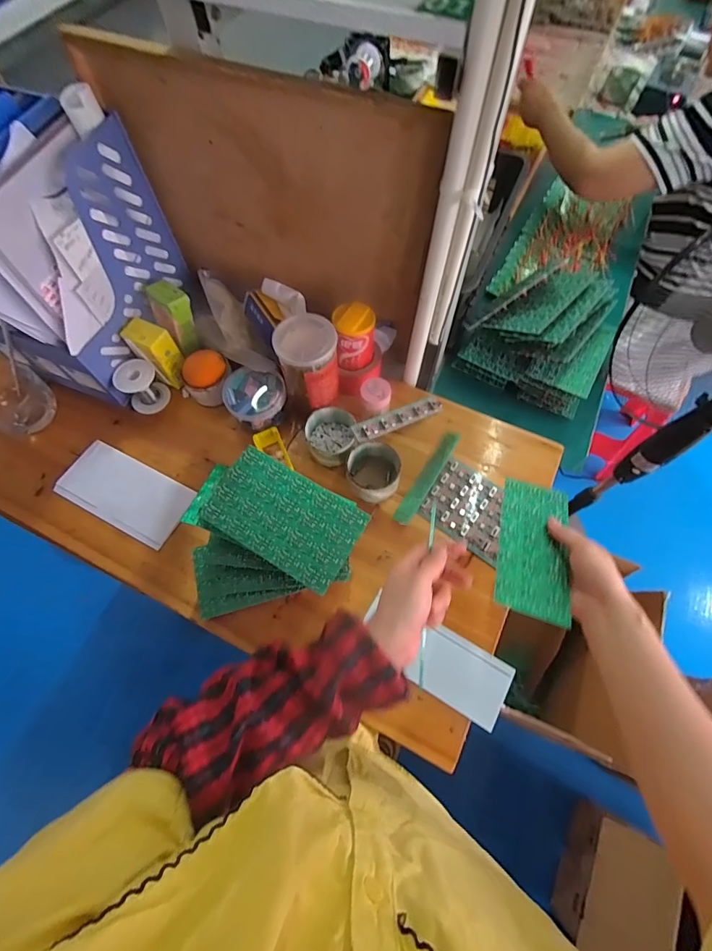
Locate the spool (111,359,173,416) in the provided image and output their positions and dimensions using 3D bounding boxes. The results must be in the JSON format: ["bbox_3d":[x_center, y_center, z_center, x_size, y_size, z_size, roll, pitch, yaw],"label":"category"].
[{"bbox_3d":[-0.364,-0.152,0.697,0.062,0.072,0.064,-1,66,2],"label":"spool"}]

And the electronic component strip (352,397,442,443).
[{"bbox_3d":[0.071,-0.095,0.659,0.167,0.016,0.030,-24,66,-26],"label":"electronic component strip"}]

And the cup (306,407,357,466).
[{"bbox_3d":[-0.040,-0.059,0.648,0.076,0.047,0.089,1,66,3],"label":"cup"}]

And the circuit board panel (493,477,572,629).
[{"bbox_3d":[0.198,0.076,0.459,0.075,0.007,0.169,14,52,8],"label":"circuit board panel"}]

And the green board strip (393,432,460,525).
[{"bbox_3d":[0.111,0.002,0.633,0.027,0.005,0.165,29,78,23],"label":"green board strip"}]

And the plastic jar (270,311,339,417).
[{"bbox_3d":[-0.071,-0.166,0.623,0.087,0.127,0.098,-8,66,-2],"label":"plastic jar"}]

